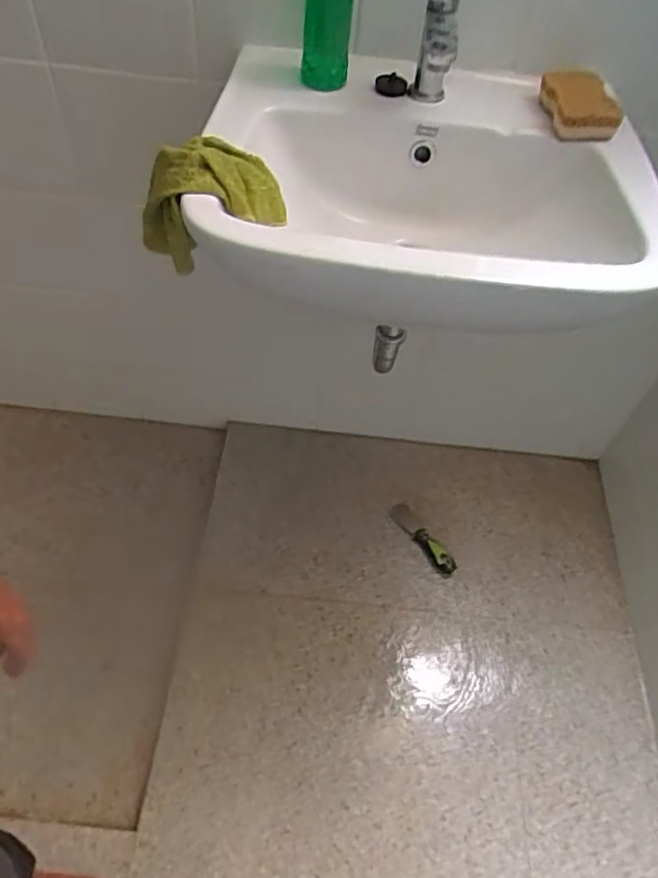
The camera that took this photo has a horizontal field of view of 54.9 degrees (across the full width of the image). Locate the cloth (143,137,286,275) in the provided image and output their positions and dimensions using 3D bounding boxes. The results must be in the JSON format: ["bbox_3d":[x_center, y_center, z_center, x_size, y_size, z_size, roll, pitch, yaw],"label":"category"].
[{"bbox_3d":[-0.121,-0.237,0.654,0.153,0.125,0.074,-4,55,-9],"label":"cloth"}]

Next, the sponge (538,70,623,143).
[{"bbox_3d":[0.294,-0.398,0.750,0.075,0.038,0.105,-3,54,-5],"label":"sponge"}]

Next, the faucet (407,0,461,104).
[{"bbox_3d":[0.114,-0.420,0.699,0.045,0.132,0.121,9,54,4],"label":"faucet"}]

